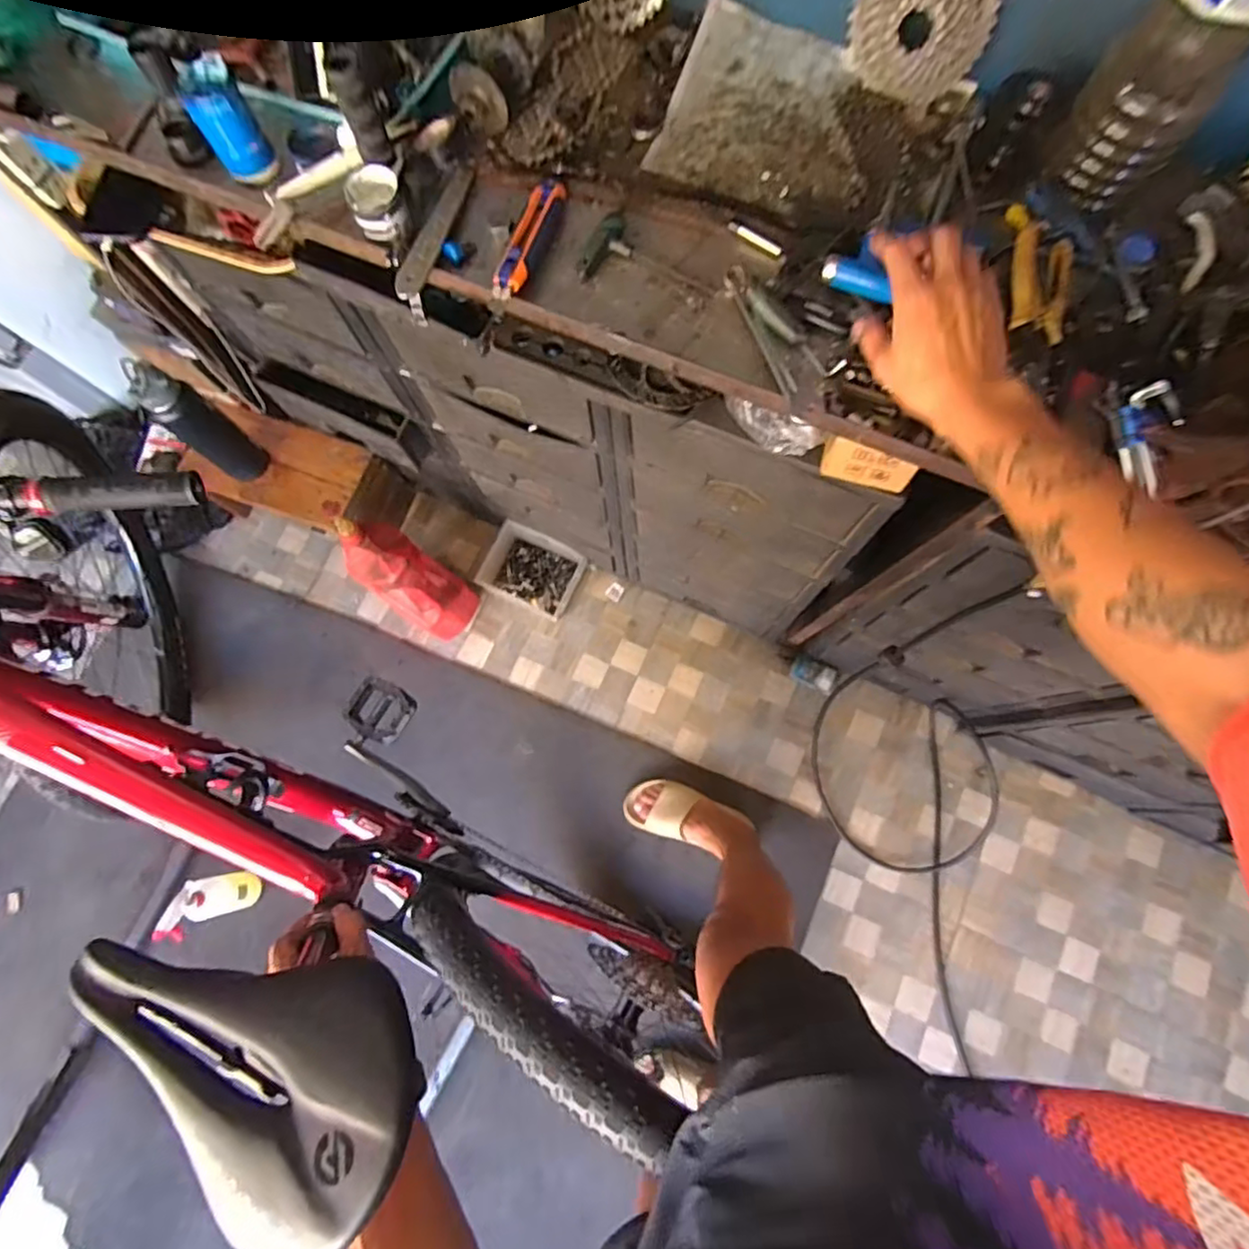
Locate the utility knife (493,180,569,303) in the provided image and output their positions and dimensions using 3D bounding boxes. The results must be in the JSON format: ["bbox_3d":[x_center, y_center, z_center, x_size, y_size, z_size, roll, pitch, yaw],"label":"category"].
[{"bbox_3d":[-0.095,-0.384,0.630,0.028,0.028,0.152,17,77,6],"label":"utility knife"}]

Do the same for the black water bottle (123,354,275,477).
[{"bbox_3d":[-0.809,-0.380,1.195,0.070,0.307,0.090,39,80,10],"label":"black water bottle"}]

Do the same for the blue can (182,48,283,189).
[{"bbox_3d":[-0.403,-0.509,0.640,0.057,0.080,0.058,0,76,1],"label":"blue can"}]

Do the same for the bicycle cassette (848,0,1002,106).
[{"bbox_3d":[0.281,-0.575,0.601,0.128,0.129,0.052,31,79,9],"label":"bicycle cassette"}]

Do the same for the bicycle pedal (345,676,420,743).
[{"bbox_3d":[-0.426,0.151,1.091,0.115,0.028,0.100,32,79,9],"label":"bicycle pedal"}]

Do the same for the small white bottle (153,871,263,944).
[{"bbox_3d":[-0.806,0.540,1.230,0.074,0.199,0.087,-32,76,23],"label":"small white bottle"}]

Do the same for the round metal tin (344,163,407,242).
[{"bbox_3d":[-0.244,-0.415,0.625,0.049,0.049,0.047,0,76,1],"label":"round metal tin"}]

